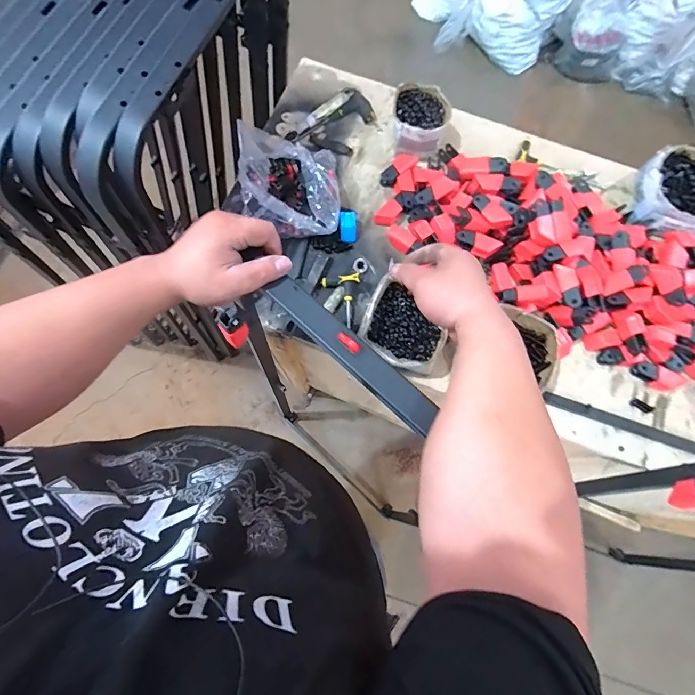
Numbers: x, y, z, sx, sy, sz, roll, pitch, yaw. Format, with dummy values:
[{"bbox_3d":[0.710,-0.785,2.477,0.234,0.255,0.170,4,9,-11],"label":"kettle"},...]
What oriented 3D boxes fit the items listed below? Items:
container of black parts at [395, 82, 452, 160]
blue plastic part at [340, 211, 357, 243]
[{"bbox_3d":[0.147,-0.455,0.808,0.113,0.063,0.132,4,74,-1],"label":"container of black parts"},{"bbox_3d":[0.002,-0.237,0.778,0.033,0.026,0.057,0,74,-2],"label":"blue plastic part"}]

